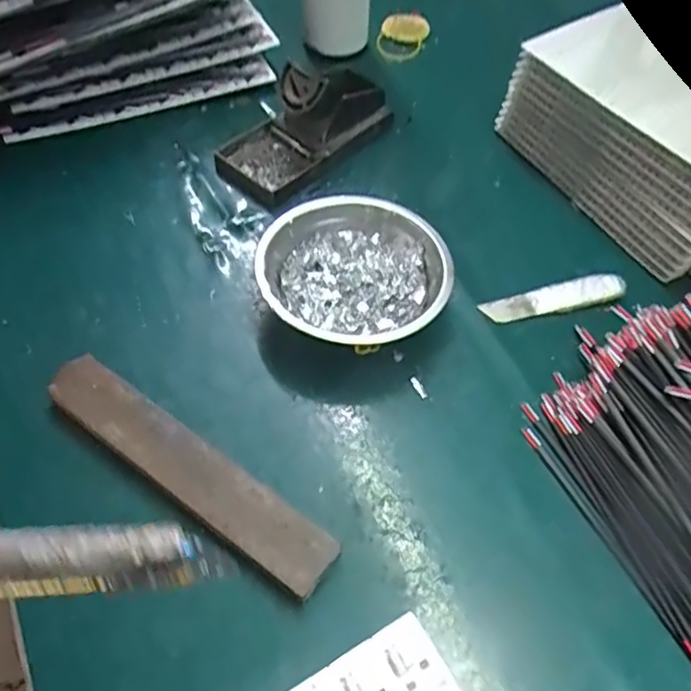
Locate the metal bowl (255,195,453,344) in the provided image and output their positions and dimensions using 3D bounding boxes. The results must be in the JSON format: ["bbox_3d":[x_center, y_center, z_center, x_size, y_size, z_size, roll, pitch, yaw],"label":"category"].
[{"bbox_3d":[0.008,-0.045,0.429,0.122,0.049,0.117,1,56,-1],"label":"metal bowl"}]

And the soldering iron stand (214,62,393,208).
[{"bbox_3d":[-0.030,-0.181,0.501,0.072,0.068,0.150,41,62,21],"label":"soldering iron stand"}]

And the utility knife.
[{"bbox_3d":[0.148,-0.033,0.443,0.104,0.006,0.020,-12,58,-9],"label":"utility knife"}]

